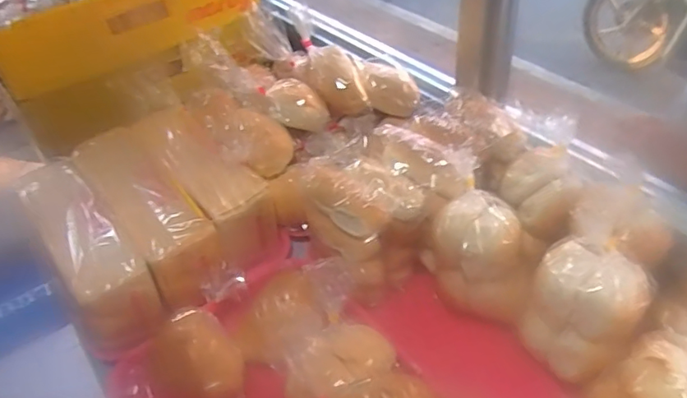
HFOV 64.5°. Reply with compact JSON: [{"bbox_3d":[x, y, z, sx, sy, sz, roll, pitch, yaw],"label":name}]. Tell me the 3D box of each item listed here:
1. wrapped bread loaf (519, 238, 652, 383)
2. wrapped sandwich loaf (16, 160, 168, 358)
[{"bbox_3d":[0.260,0.123,0.587,0.117,0.130,0.082,28,52,33],"label":"wrapped bread loaf"},{"bbox_3d":[-0.351,0.070,0.753,0.097,0.098,0.329,-29,46,-24],"label":"wrapped sandwich loaf"}]

